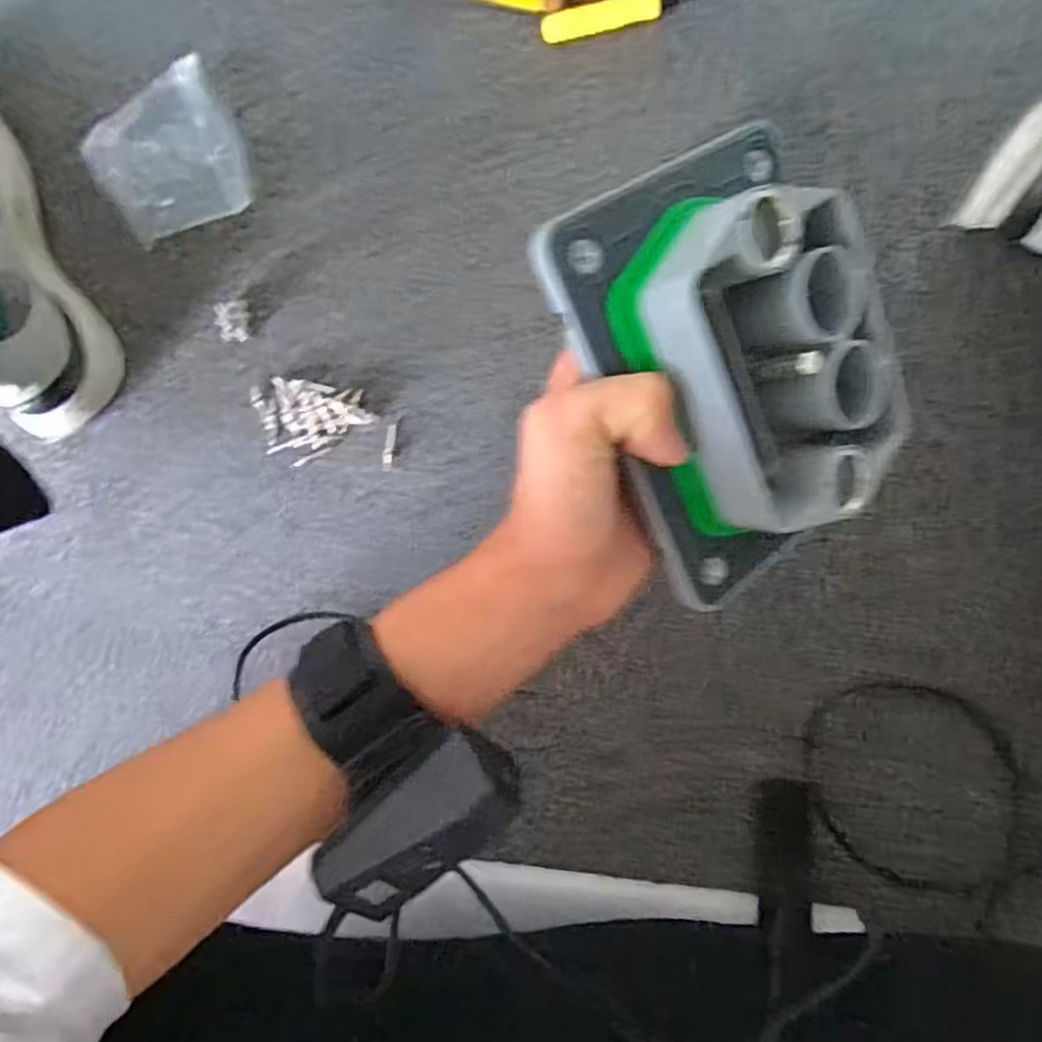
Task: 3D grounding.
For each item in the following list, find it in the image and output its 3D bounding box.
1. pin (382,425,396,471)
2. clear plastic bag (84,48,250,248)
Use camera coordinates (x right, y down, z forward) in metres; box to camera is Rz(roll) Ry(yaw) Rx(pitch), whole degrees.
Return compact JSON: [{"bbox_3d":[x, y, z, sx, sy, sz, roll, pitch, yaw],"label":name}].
[{"bbox_3d":[-0.090,-0.050,0.450,0.007,0.004,0.032,10,93,8],"label":"pin"},{"bbox_3d":[-0.235,-0.242,0.447,0.096,0.039,0.091,-28,87,8],"label":"clear plastic bag"}]

